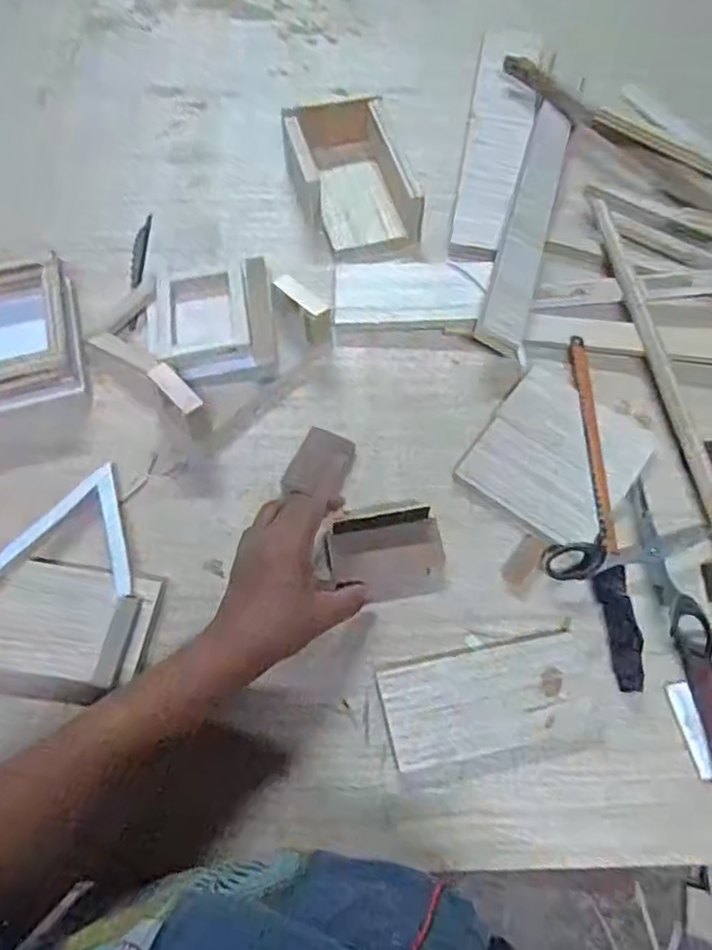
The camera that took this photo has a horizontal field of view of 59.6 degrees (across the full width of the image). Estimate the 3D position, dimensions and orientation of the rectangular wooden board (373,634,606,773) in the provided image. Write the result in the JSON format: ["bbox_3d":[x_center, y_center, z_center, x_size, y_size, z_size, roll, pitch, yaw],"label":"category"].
[{"bbox_3d":[0.097,0.164,0.453,0.150,0.009,0.073,-10,64,-7],"label":"rectangular wooden board"}]

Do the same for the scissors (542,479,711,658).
[{"bbox_3d":[0.232,0.061,0.495,0.129,0.018,0.109,31,66,12],"label":"scissors"}]

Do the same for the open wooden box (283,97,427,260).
[{"bbox_3d":[-0.002,-0.318,0.662,0.123,0.055,0.187,-16,65,-10],"label":"open wooden box"}]

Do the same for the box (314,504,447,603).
[{"bbox_3d":[0.023,0.064,0.488,0.088,0.012,0.067,-9,89,-10],"label":"box"}]

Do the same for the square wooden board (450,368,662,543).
[{"bbox_3d":[0.177,-0.019,0.540,0.127,0.004,0.142,35,67,14],"label":"square wooden board"}]

